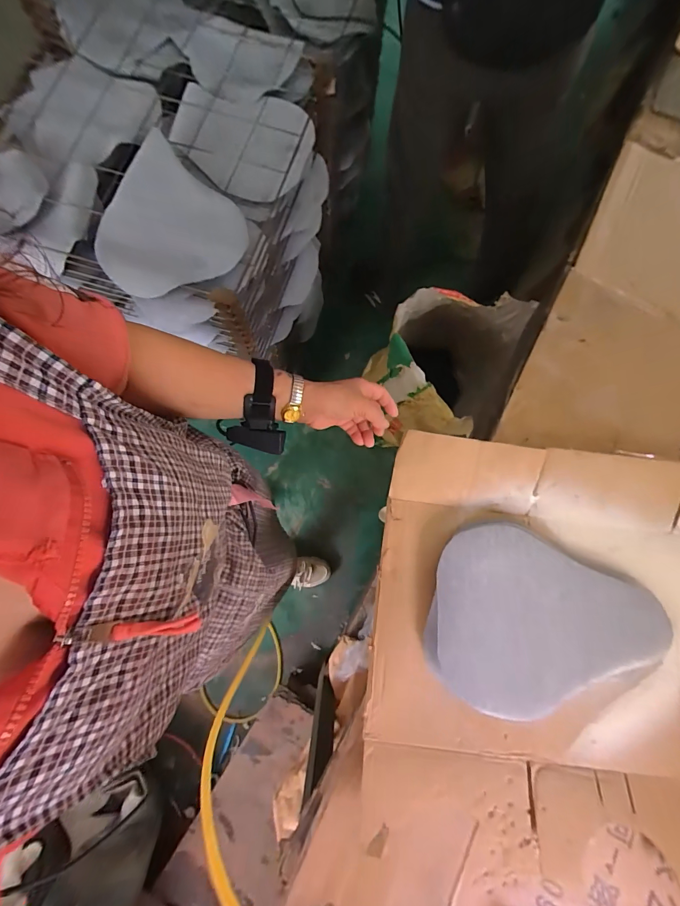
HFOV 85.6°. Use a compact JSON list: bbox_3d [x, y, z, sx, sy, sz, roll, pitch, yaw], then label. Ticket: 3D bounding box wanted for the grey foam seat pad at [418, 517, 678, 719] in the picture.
[{"bbox_3d":[0.317,0.262,0.561,0.352,0.040,0.269,9,80,1],"label":"grey foam seat pad"}]

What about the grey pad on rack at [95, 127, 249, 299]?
[{"bbox_3d":[-0.329,-0.418,0.669,0.250,0.027,0.302,-40,83,-7],"label":"grey pad on rack"}]

